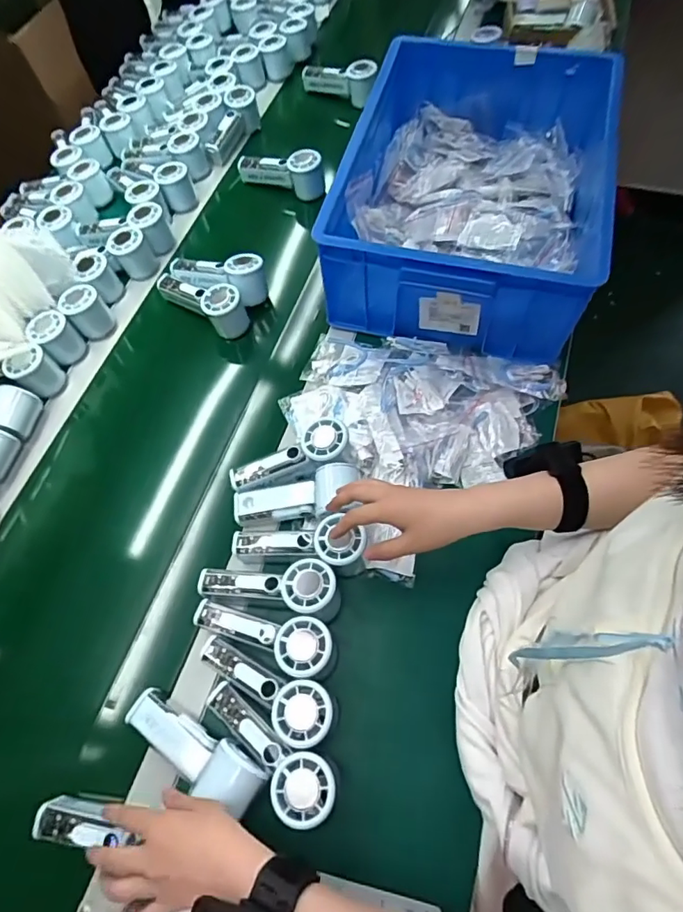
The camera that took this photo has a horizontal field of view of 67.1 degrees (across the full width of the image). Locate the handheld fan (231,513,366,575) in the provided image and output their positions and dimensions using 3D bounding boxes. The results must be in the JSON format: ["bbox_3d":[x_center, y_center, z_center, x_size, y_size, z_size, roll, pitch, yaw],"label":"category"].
[{"bbox_3d":[-0.045,0.102,0.590,0.155,0.051,0.052,1,62,17],"label":"handheld fan"}]

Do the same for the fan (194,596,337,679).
[{"bbox_3d":[-0.084,0.192,0.549,0.154,0.060,0.053,12,64,10],"label":"fan"}]

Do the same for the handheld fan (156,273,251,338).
[{"bbox_3d":[-0.213,-0.239,0.783,0.162,0.065,0.053,35,70,19],"label":"handheld fan"}]

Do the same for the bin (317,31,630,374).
[{"bbox_3d":[0.191,-0.389,0.755,0.354,0.166,0.466,15,65,11],"label":"bin"}]

